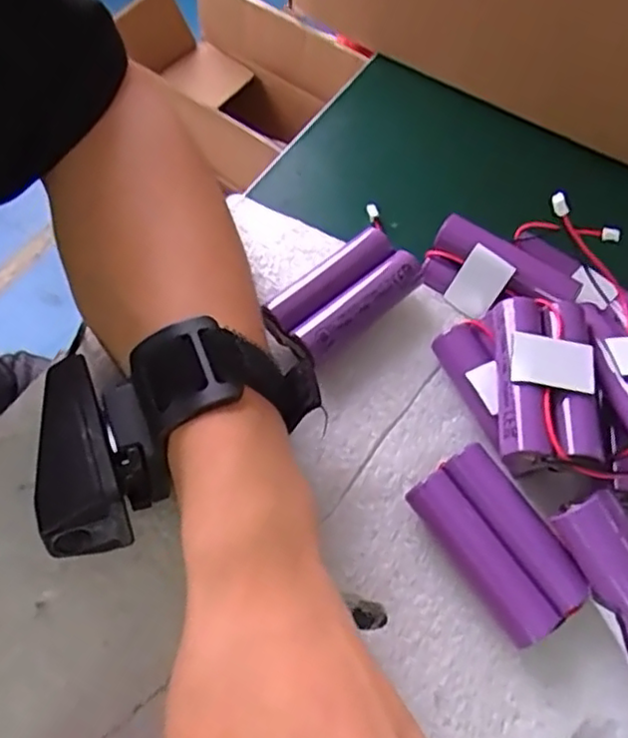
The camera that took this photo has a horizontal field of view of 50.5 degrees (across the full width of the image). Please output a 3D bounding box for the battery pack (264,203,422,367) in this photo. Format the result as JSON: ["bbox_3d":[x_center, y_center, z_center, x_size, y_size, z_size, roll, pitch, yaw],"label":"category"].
[{"bbox_3d":[0.014,-0.035,0.291,0.067,0.022,0.039,-36,69,-19],"label":"battery pack"}]

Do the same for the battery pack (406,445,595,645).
[{"bbox_3d":[0.067,0.064,0.245,0.036,0.021,0.065,-31,68,-17],"label":"battery pack"}]

